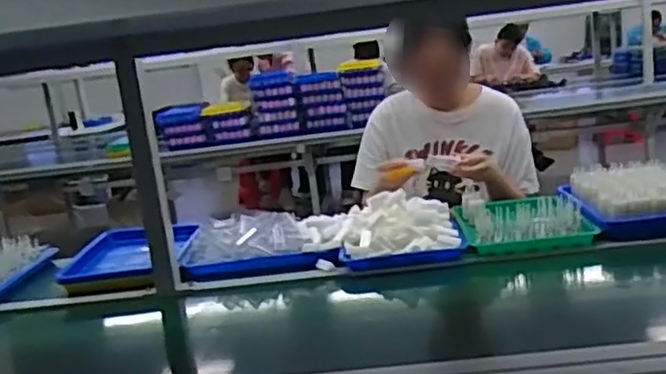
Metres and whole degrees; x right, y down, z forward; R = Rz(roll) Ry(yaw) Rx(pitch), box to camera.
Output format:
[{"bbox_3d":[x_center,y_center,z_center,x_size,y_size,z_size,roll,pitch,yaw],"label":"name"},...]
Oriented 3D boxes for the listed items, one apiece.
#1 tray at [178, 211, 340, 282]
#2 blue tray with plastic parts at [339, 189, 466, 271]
[{"bbox_3d":[-0.157,0.120,1.460,0.336,0.083,0.188,-7,11,2],"label":"tray"},{"bbox_3d":[0.139,0.085,1.427,0.234,0.101,0.213,-6,11,4],"label":"blue tray with plastic parts"}]

